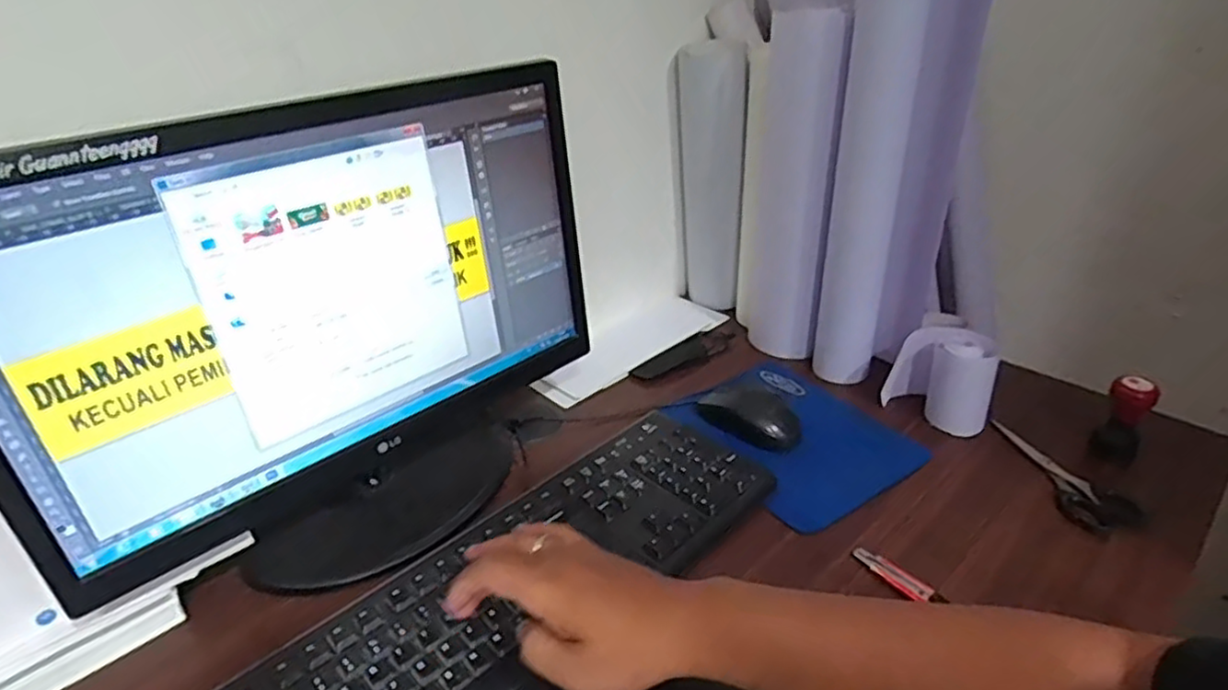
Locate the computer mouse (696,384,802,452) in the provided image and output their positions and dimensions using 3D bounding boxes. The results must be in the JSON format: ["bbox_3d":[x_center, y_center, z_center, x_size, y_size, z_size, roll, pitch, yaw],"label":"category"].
[{"bbox_3d":[0.134,0.069,0.687,0.108,0.033,0.052,17,35,30],"label":"computer mouse"}]

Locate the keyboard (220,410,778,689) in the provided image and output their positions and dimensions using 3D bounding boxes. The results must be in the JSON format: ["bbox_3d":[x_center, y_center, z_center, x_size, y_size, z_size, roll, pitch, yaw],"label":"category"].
[{"bbox_3d":[-0.056,0.174,0.520,0.155,0.017,0.413,25,40,38],"label":"keyboard"}]

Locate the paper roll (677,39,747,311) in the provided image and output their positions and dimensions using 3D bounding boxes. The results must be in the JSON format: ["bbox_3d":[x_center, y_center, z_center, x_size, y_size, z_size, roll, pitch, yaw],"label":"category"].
[{"bbox_3d":[0.115,-0.202,0.862,0.083,0.315,0.072,1,30,5],"label":"paper roll"}]

